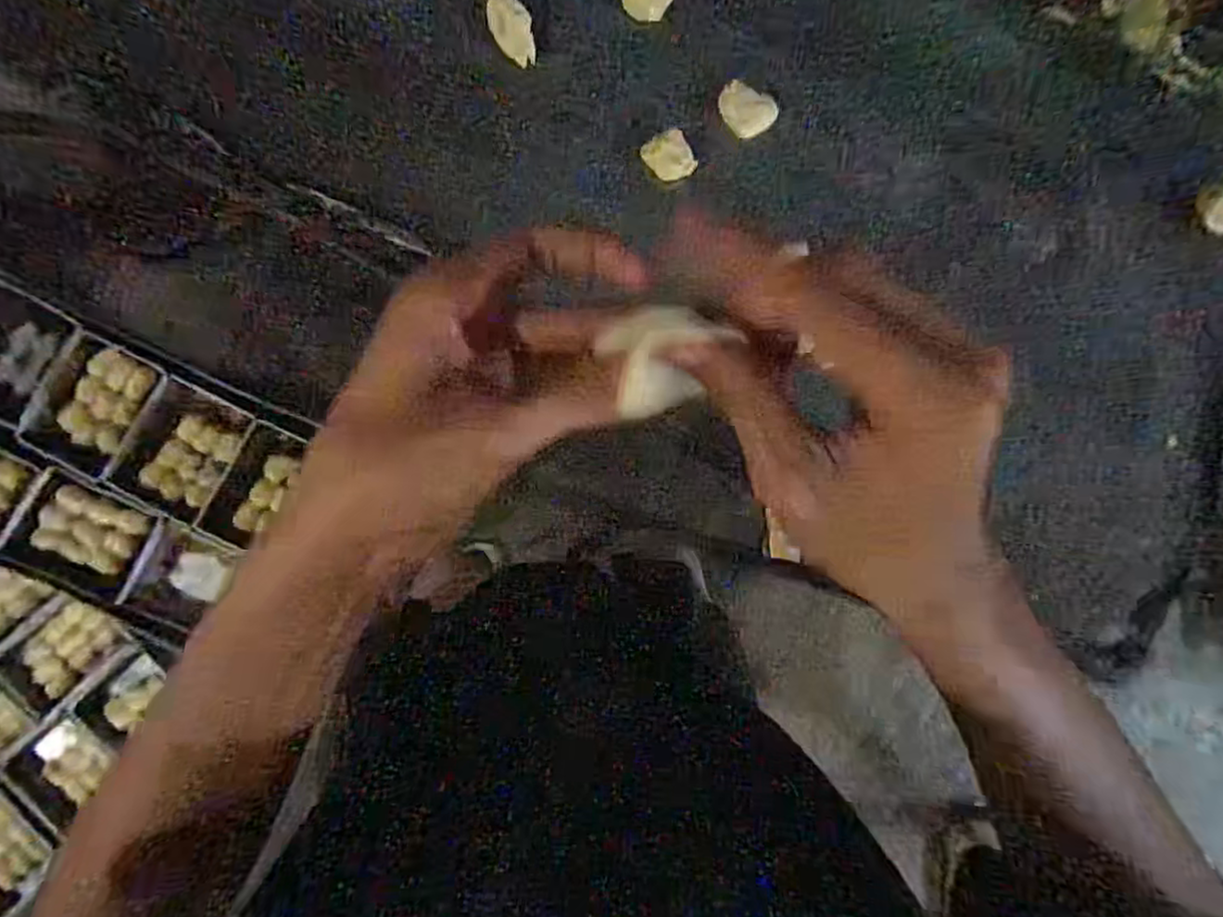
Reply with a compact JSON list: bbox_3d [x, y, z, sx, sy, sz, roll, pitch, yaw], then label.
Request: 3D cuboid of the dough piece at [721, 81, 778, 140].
[{"bbox_3d":[0.119,-0.309,0.612,0.052,0.017,0.038,38,83,-2],"label":"dough piece"}]

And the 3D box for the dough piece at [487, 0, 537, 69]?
[{"bbox_3d":[-0.087,-0.367,0.592,0.036,0.020,0.056,-16,111,-18],"label":"dough piece"}]

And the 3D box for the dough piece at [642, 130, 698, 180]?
[{"bbox_3d":[0.050,-0.259,0.591,0.037,0.013,0.043,-35,90,-7],"label":"dough piece"}]

